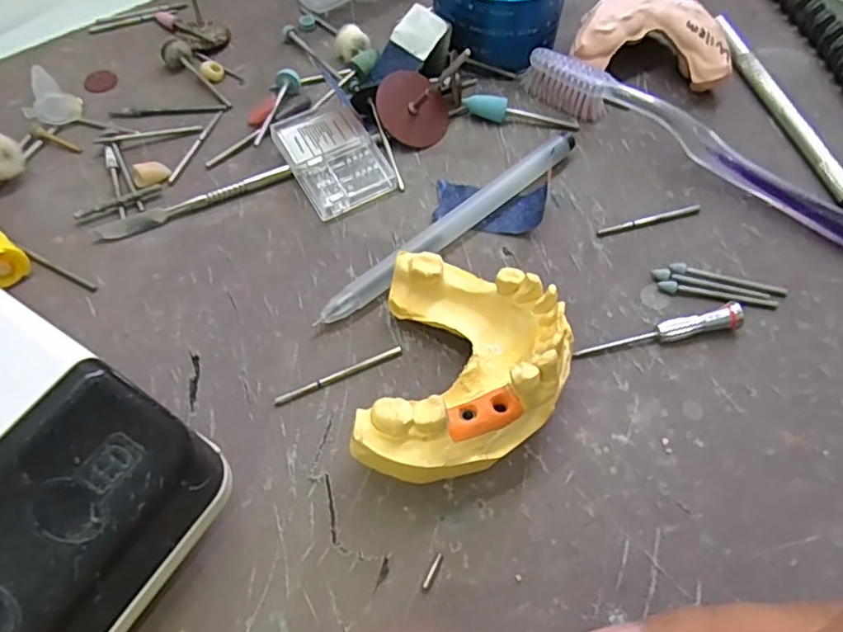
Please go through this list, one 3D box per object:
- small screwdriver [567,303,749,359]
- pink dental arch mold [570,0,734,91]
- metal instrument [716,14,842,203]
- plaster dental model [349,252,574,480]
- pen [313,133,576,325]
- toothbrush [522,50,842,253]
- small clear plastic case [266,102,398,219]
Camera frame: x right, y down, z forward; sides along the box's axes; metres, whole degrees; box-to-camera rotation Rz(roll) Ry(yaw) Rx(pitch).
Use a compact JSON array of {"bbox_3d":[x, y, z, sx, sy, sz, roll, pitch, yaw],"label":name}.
[{"bbox_3d":[0.081,0.006,0.205,0.058,0.009,0.007,-10,61,-7],"label":"small screwdriver"},{"bbox_3d":[0.101,-0.121,0.269,0.066,0.027,0.037,12,61,5],"label":"pink dental arch mold"},{"bbox_3d":[0.158,-0.089,0.263,0.007,0.008,0.119,-11,61,-8],"label":"metal instrument"},{"bbox_3d":[0.014,0.015,0.180,0.055,0.039,0.071,9,61,3],"label":"plaster dental model"},{"bbox_3d":[0.012,-0.035,0.227,0.123,0.009,0.012,-38,68,-20],"label":"pen"},{"bbox_3d":[0.122,-0.060,0.239,0.184,0.018,0.010,34,65,16],"label":"toothbrush"},{"bbox_3d":[-0.035,-0.062,0.240,0.034,0.011,0.047,-28,65,-16],"label":"small clear plastic case"}]

